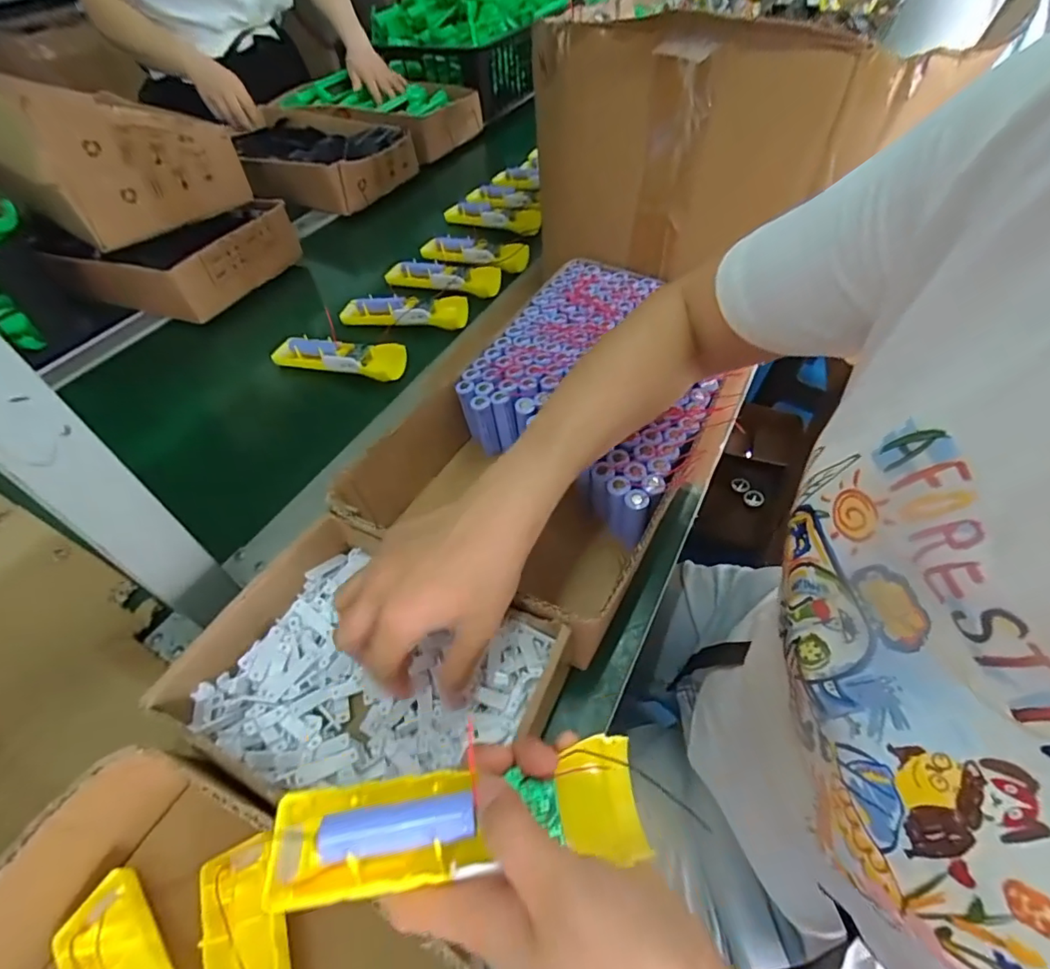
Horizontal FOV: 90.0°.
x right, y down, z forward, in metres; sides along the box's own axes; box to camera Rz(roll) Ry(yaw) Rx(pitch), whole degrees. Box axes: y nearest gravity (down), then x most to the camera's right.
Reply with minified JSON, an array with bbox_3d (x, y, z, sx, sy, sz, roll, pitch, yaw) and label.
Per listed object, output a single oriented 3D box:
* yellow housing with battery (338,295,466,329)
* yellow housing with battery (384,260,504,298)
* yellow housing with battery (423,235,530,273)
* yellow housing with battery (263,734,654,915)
[{"bbox_3d":[-0.158,-0.225,0.678,0.166,0.032,0.044,0,51,4],"label":"yellow housing with battery"},{"bbox_3d":[-0.116,-0.292,0.730,0.161,0.033,0.058,7,51,9],"label":"yellow housing with battery"},{"bbox_3d":[-0.073,-0.342,0.770,0.170,0.031,0.054,15,53,15],"label":"yellow housing with battery"},{"bbox_3d":[-0.030,0.148,0.233,0.161,0.017,0.044,-8,51,-5],"label":"yellow housing with battery"}]

